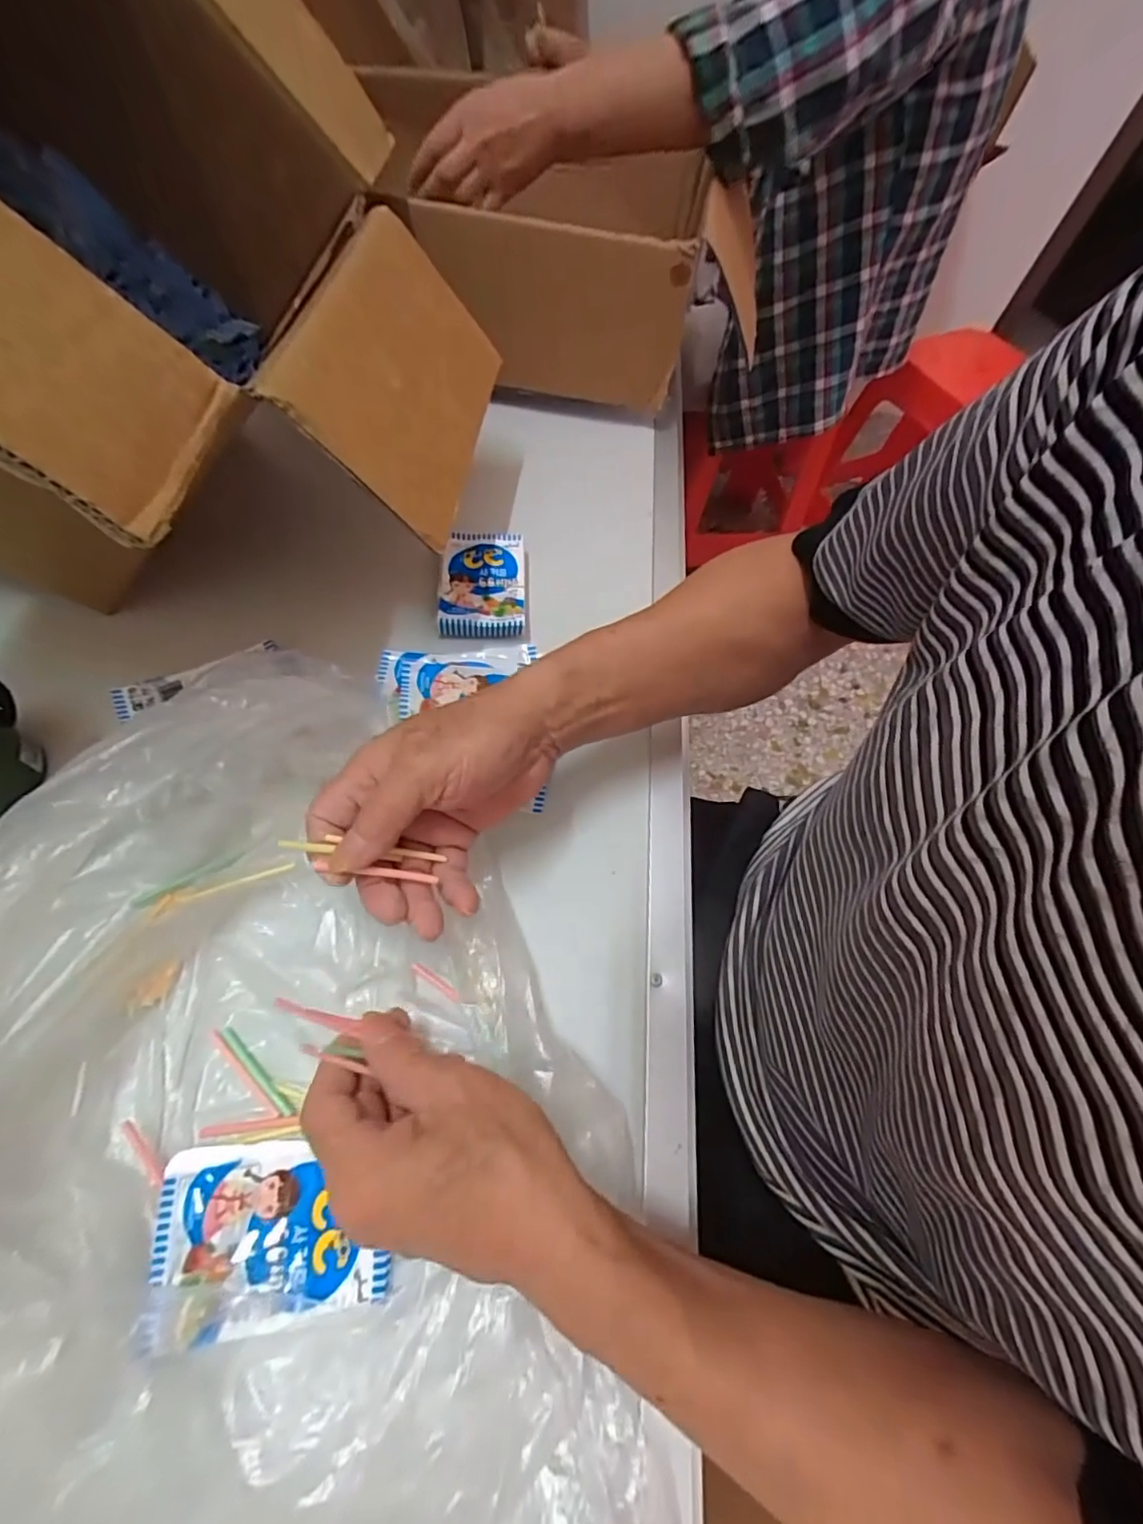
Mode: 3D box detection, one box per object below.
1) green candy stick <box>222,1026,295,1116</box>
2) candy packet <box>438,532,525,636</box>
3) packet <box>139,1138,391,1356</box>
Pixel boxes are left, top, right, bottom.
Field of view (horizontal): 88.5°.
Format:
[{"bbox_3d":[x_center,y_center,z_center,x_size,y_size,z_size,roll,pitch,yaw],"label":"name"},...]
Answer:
[{"bbox_3d":[-0.168,0.165,0.313,0.060,0.005,0.005,40,68,16],"label":"green candy stick"},{"bbox_3d":[-0.072,-0.146,0.472,0.066,0.013,0.104,-2,64,-4],"label":"candy packet"},{"bbox_3d":[-0.141,0.221,0.278,0.102,0.014,0.072,-5,64,-6],"label":"packet"}]

